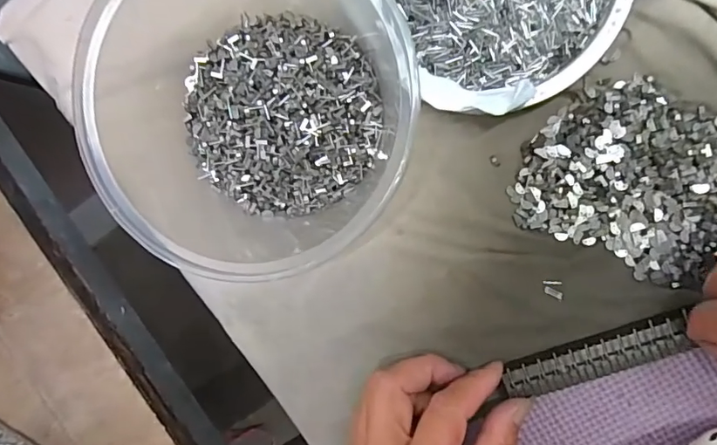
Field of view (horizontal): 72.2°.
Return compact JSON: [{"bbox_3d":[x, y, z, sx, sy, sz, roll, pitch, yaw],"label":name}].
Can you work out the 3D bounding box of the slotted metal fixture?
[{"bbox_3d":[0.118,0.066,0.247,0.090,0.008,0.022,-22,92,9],"label":"slotted metal fixture"}]

